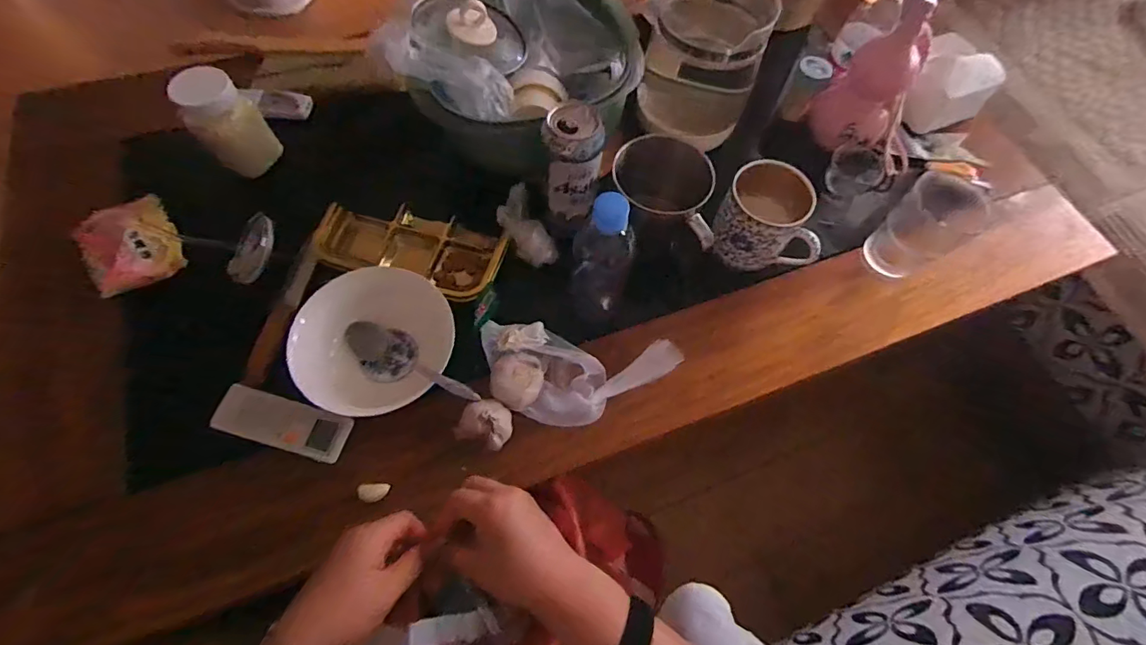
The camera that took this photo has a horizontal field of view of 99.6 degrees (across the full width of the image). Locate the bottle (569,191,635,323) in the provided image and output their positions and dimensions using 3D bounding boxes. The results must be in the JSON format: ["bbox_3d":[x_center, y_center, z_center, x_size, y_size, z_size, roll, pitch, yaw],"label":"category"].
[{"bbox_3d":[0.031,-0.064,0.519,0.059,0.212,0.055,14,65,3],"label":"bottle"}]

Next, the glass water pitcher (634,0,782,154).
[{"bbox_3d":[0.168,-0.334,0.636,0.138,0.166,0.156,23,66,8],"label":"glass water pitcher"}]

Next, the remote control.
[{"bbox_3d":[-0.293,0.104,0.492,0.130,0.019,0.048,15,65,4],"label":"remote control"}]

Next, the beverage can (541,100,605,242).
[{"bbox_3d":[-0.001,-0.164,0.527,0.058,0.125,0.066,-1,65,-3],"label":"beverage can"}]

